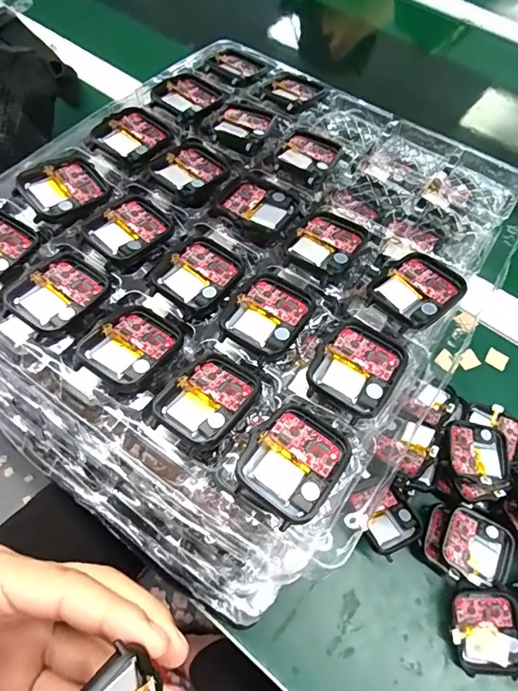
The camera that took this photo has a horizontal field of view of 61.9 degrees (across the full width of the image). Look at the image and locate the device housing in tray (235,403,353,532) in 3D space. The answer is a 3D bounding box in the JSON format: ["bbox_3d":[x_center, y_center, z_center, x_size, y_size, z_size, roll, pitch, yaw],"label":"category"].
[{"bbox_3d":[0.015,0.048,0.182,0.038,0.006,0.046,33,66,14],"label":"device housing in tray"}]

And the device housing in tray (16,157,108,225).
[{"bbox_3d":[-0.111,-0.088,0.249,0.043,0.012,0.040,-25,67,-15],"label":"device housing in tray"}]

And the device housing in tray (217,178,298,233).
[{"bbox_3d":[0.000,-0.081,0.249,0.040,0.008,0.037,32,65,13],"label":"device housing in tray"}]

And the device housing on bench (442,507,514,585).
[{"bbox_3d":[0.135,0.124,0.268,0.039,0.006,0.040,32,66,5],"label":"device housing on bench"}]

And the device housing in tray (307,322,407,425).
[{"bbox_3d":[0.046,0.010,0.204,0.037,0.006,0.046,30,65,12],"label":"device housing in tray"}]

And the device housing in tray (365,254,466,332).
[{"bbox_3d":[0.082,-0.029,0.224,0.047,0.008,0.037,-38,71,-20],"label":"device housing in tray"}]

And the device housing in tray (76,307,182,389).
[{"bbox_3d":[-0.062,0.000,0.211,0.038,0.009,0.041,33,65,13],"label":"device housing in tray"}]

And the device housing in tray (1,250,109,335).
[{"bbox_3d":[-0.100,-0.027,0.219,0.036,0.009,0.044,36,66,15],"label":"device housing in tray"}]

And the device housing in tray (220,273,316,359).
[{"bbox_3d":[0.005,-0.016,0.217,0.037,0.006,0.045,35,66,14],"label":"device housing in tray"}]

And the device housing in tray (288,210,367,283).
[{"bbox_3d":[0.038,-0.057,0.239,0.035,0.006,0.043,37,66,15],"label":"device housing in tray"}]

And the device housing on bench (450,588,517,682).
[{"bbox_3d":[0.133,0.167,0.252,0.038,0.011,0.045,-4,73,7],"label":"device housing on bench"}]

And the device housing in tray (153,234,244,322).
[{"bbox_3d":[-0.030,-0.038,0.230,0.045,0.006,0.040,-39,71,-21],"label":"device housing in tray"}]

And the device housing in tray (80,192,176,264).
[{"bbox_3d":[-0.071,-0.066,0.242,0.037,0.007,0.044,42,68,17],"label":"device housing in tray"}]

